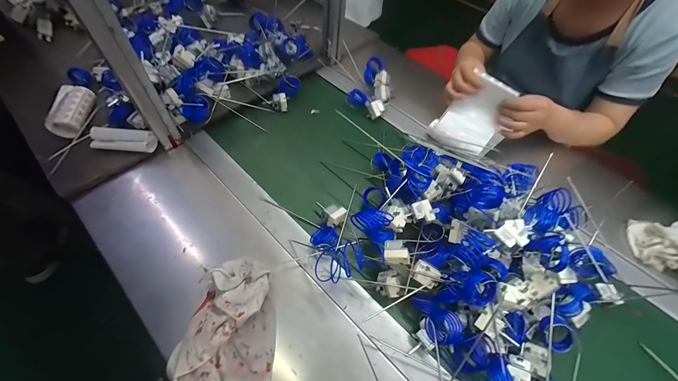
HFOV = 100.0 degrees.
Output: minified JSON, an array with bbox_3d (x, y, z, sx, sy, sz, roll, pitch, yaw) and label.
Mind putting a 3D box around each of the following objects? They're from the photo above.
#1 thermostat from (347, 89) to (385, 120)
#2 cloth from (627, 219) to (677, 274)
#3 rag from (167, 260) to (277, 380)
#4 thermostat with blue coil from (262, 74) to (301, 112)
[{"bbox_3d":[0.067,-0.212,0.694,0.091,0.029,0.044,37,61,18],"label":"thermostat"},{"bbox_3d":[0.607,0.095,0.514,0.122,0.042,0.132,25,58,11],"label":"cloth"},{"bbox_3d":[-0.158,0.210,0.383,0.135,0.052,0.237,2,56,-4],"label":"rag"},{"bbox_3d":[-0.136,-0.239,0.696,0.052,0.035,0.092,24,75,12],"label":"thermostat with blue coil"}]

